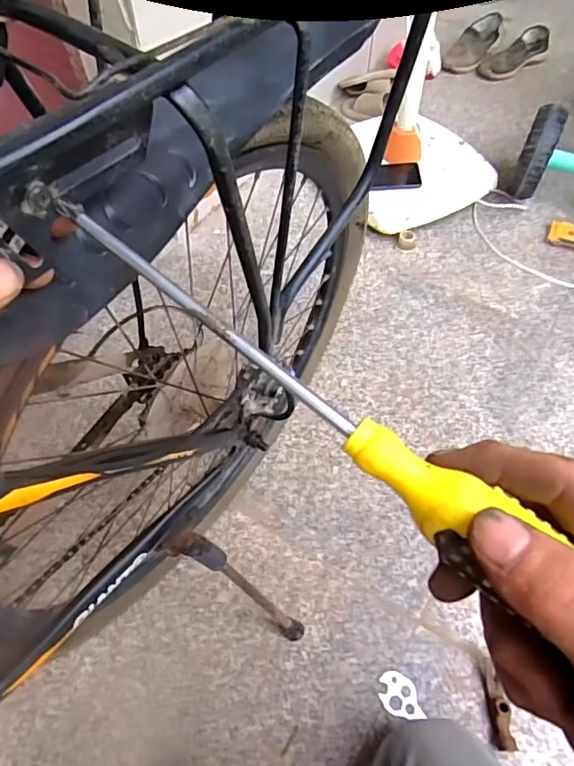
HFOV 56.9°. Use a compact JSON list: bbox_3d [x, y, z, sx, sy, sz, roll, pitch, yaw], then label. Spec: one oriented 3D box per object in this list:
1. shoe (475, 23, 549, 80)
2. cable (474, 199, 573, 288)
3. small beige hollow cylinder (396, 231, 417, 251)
[{"bbox_3d":[0.661,-0.947,1.511,0.255,0.070,0.105,-34,61,-21],"label":"shoe"},{"bbox_3d":[0.538,-0.300,1.162,0.138,0.017,0.326,-20,57,-13],"label":"cable"},{"bbox_3d":[0.263,-0.312,1.156,0.041,0.027,0.040,12,56,9],"label":"small beige hollow cylinder"}]

